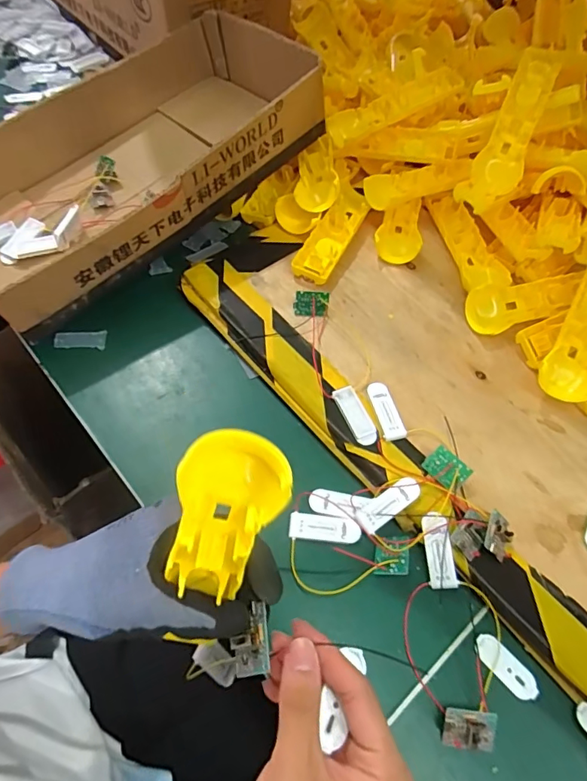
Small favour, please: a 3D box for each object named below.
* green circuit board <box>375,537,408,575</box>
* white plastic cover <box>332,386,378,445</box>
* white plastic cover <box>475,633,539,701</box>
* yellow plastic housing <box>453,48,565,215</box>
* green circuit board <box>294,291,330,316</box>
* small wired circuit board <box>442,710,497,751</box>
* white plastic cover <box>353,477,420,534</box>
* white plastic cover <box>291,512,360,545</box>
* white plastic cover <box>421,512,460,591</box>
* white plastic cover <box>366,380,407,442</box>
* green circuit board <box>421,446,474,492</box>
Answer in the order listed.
[{"bbox_3d":[0.078,0.128,0.378,0.026,0.008,0.038,-6,30,15],"label":"green circuit board"},{"bbox_3d":[0.057,0.023,0.434,0.021,0.004,0.058,-19,63,-15],"label":"white plastic cover"},{"bbox_3d":[0.155,0.201,0.349,0.021,0.004,0.048,-39,70,-24],"label":"white plastic cover"},{"bbox_3d":[0.236,-0.279,0.513,0.051,0.017,0.203,25,85,11],"label":"yellow plastic housing"},{"bbox_3d":[0.019,-0.089,0.491,0.035,0.024,0.005,0,20,-6],"label":"green circuit board"},{"bbox_3d":[0.120,0.231,0.326,0.036,0.014,0.022,10,59,1],"label":"small wired circuit board"},{"bbox_3d":[0.078,0.094,0.395,0.055,0.007,0.023,-36,69,-3],"label":"white plastic cover"},{"bbox_3d":[0.026,0.112,0.391,0.057,0.004,0.021,7,59,-1],"label":"white plastic cover"},{"bbox_3d":[0.115,0.126,0.378,0.021,0.012,0.057,-5,77,-4],"label":"white plastic cover"},{"bbox_3d":[0.084,0.019,0.440,0.020,0.010,0.058,-10,61,-11],"label":"white plastic cover"},{"bbox_3d":[0.128,0.065,0.403,0.025,0.006,0.034,-47,62,3],"label":"green circuit board"}]

